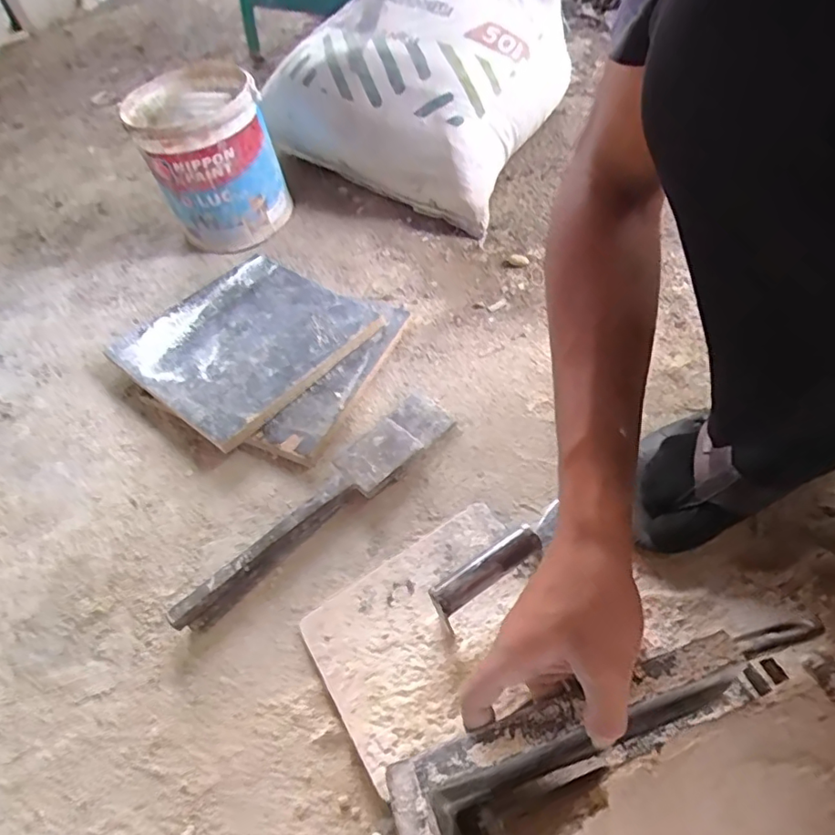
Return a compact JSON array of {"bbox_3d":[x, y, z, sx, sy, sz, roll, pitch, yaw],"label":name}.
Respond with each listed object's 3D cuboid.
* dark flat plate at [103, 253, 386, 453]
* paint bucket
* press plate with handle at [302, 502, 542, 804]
[{"bbox_3d":[-0.214,-0.102,0.693,0.239,0.016,0.250,33,60,25],"label":"dark flat plate"},{"bbox_3d":[-0.296,-0.376,0.814,0.178,0.186,0.186,-20,55,-10],"label":"paint bucket"},{"bbox_3d":[0.013,0.162,0.460,0.201,0.071,0.148,-30,57,-17],"label":"press plate with handle"}]

